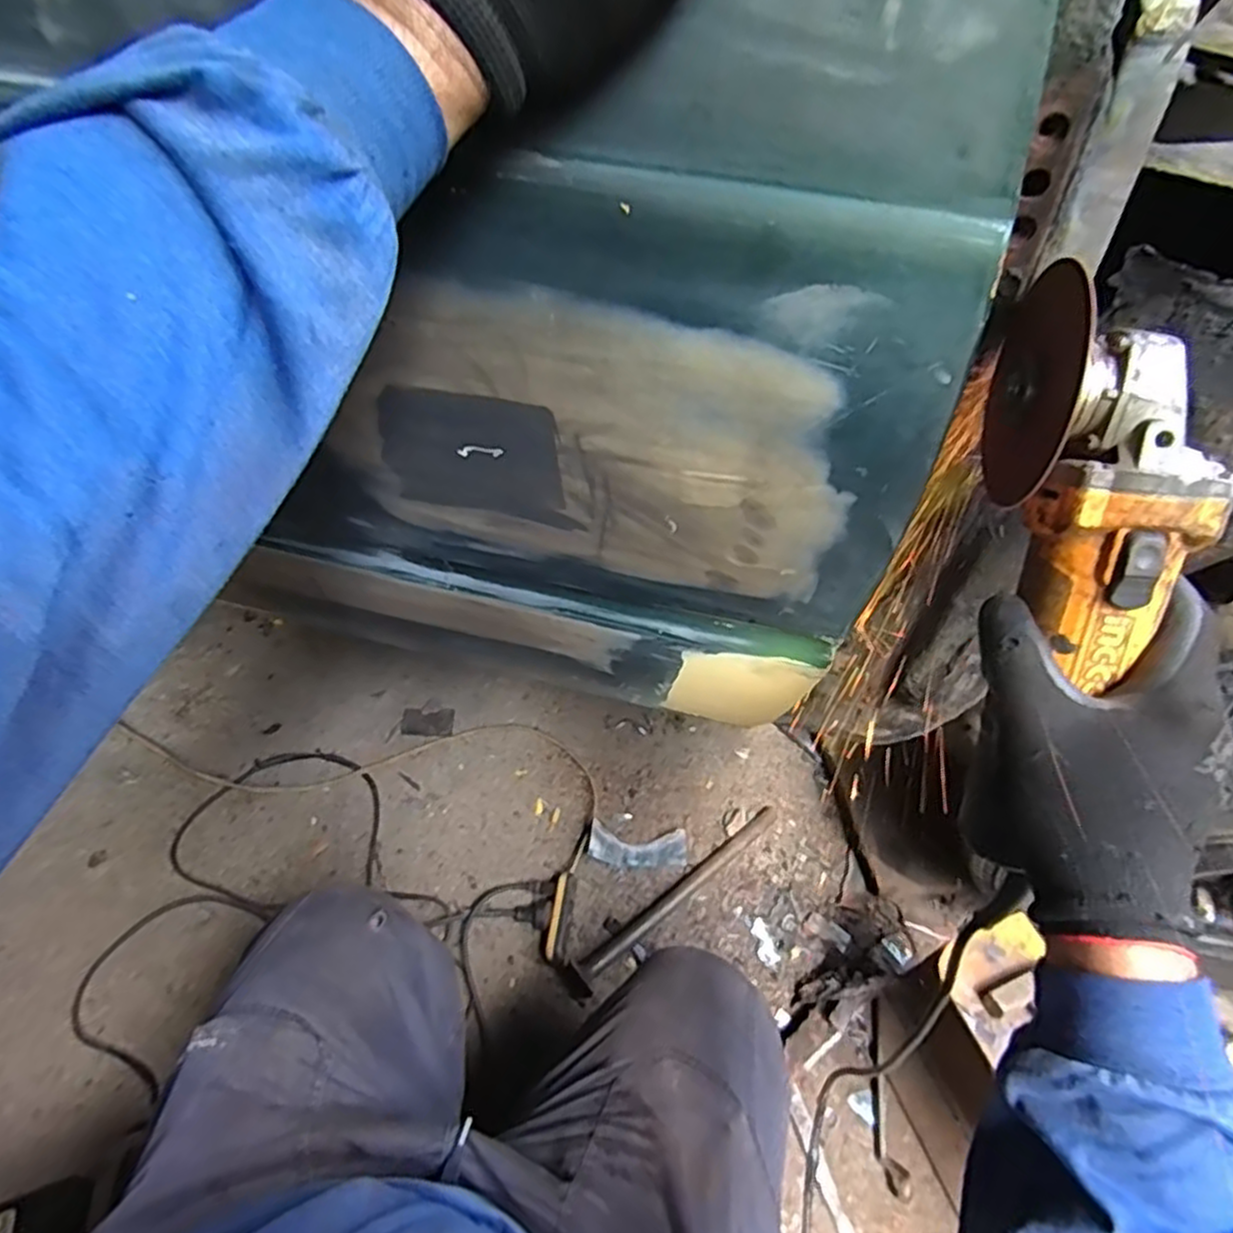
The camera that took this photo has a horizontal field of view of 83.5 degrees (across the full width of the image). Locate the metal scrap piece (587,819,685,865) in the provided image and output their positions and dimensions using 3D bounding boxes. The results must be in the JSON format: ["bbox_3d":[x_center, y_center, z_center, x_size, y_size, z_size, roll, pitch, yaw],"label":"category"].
[{"bbox_3d":[0.030,0.324,0.990,0.144,0.042,0.057,2,50,0],"label":"metal scrap piece"}]

